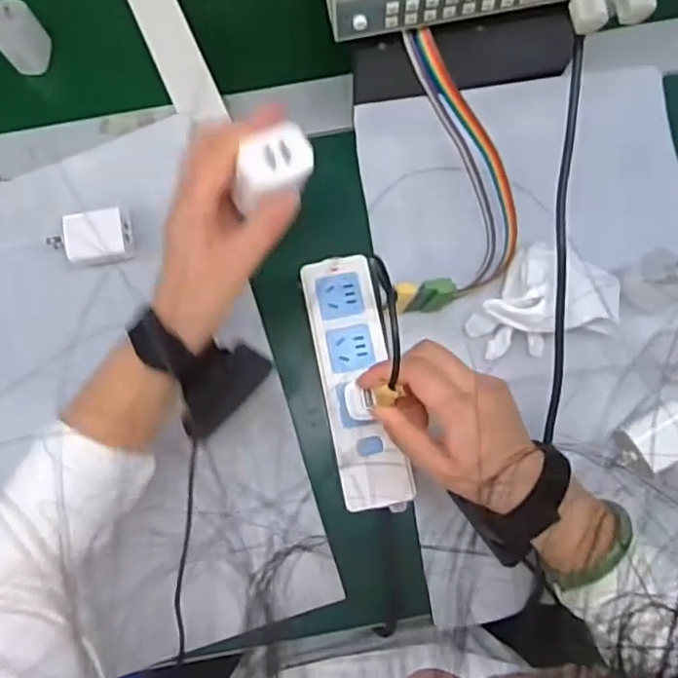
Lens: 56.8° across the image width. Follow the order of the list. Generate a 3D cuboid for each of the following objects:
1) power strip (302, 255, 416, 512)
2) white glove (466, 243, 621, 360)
[{"bbox_3d":[0.015,0.033,0.486,0.055,0.023,0.189,-11,80,-1],"label":"power strip"},{"bbox_3d":[0.162,-0.033,0.486,0.117,0.040,0.084,-2,80,0],"label":"white glove"}]

